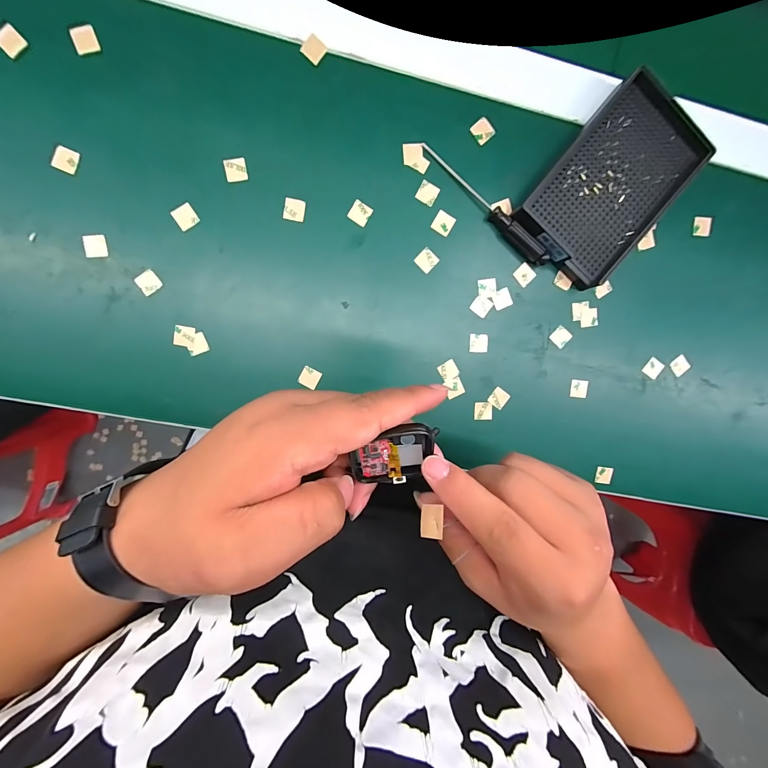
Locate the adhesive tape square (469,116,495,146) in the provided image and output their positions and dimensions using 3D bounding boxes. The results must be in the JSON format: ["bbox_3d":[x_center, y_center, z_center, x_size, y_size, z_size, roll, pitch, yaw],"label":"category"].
[{"bbox_3d":[0.078,-0.200,0.265,0.017,0.004,0.016,-45,97,3],"label":"adhesive tape square"}]

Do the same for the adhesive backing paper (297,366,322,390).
[{"bbox_3d":[-0.061,-0.005,0.274,0.016,0.004,0.015,27,93,-8],"label":"adhesive backing paper"}]

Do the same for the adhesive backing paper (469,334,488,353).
[{"bbox_3d":[0.080,-0.034,0.283,0.016,0.004,0.016,2,96,-5],"label":"adhesive backing paper"}]

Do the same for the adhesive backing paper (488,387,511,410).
[{"bbox_3d":[0.100,0.012,0.292,0.014,0.004,0.016,36,93,-5],"label":"adhesive backing paper"}]

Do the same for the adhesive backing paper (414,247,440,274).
[{"bbox_3d":[0.035,-0.100,0.271,0.016,0.004,0.016,42,91,-8],"label":"adhesive backing paper"}]

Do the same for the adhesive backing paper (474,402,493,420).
[{"bbox_3d":[0.087,0.024,0.291,0.015,0.004,0.016,-1,96,-5],"label":"adhesive backing paper"}]

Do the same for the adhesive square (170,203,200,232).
[{"bbox_3d":[-0.149,-0.126,0.253,0.016,0.004,0.015,-35,102,-10],"label":"adhesive square"}]

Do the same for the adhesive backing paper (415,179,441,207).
[{"bbox_3d":[0.035,-0.151,0.265,0.016,0.004,0.016,27,93,-8],"label":"adhesive backing paper"}]

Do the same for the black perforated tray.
[{"bbox_3d":[0.179,-0.157,0.268,0.090,0.023,0.141,38,92,-8],"label":"black perforated tray"}]

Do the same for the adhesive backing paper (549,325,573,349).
[{"bbox_3d":[0.153,-0.041,0.291,0.016,0.004,0.016,41,91,-6],"label":"adhesive backing paper"}]

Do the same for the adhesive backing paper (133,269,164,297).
[{"bbox_3d":[-0.179,-0.077,0.256,0.015,0.004,0.015,-36,110,-6],"label":"adhesive backing paper"}]

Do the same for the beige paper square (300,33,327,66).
[{"bbox_3d":[-0.052,-0.246,0.248,0.016,0.004,0.015,40,92,-11],"label":"beige paper square"}]

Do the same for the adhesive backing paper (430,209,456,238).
[{"bbox_3d":[0.048,-0.129,0.270,0.015,0.004,0.016,30,97,-5],"label":"adhesive backing paper"}]

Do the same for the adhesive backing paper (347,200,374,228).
[{"bbox_3d":[-0.018,-0.134,0.264,0.016,0.004,0.016,31,96,-9],"label":"adhesive backing paper"}]

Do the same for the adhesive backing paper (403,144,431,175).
[{"bbox_3d":[0.025,-0.176,0.261,0.020,0.004,0.021,-6,97,-5],"label":"adhesive backing paper"}]

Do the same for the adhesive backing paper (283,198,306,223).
[{"bbox_3d":[-0.069,-0.134,0.260,0.016,0.004,0.016,8,96,-8],"label":"adhesive backing paper"}]

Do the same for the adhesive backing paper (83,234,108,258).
[{"bbox_3d":[-0.214,-0.102,0.250,0.015,0.004,0.017,-3,96,-14],"label":"adhesive backing paper"}]

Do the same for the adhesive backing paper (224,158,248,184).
[{"bbox_3d":[-0.111,-0.161,0.253,0.016,0.004,0.015,-12,105,-8],"label":"adhesive backing paper"}]

